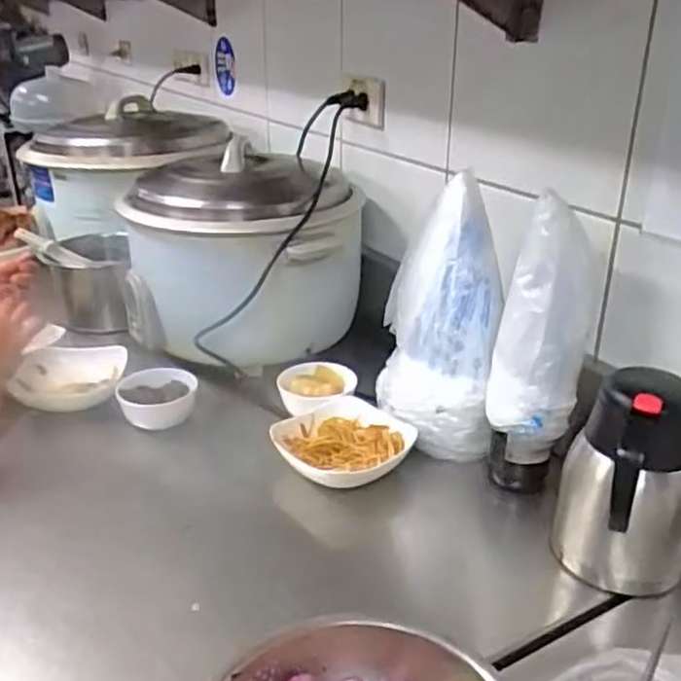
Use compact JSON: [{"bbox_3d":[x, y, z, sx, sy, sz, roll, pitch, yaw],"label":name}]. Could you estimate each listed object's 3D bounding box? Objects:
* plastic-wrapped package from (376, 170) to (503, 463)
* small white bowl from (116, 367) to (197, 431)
[{"bbox_3d":[0.121,-0.027,0.878,0.140,0.295,0.134,2,25,6],"label":"plastic-wrapped package"},{"bbox_3d":[-0.252,0.078,0.988,0.107,0.042,0.093,-11,27,-21],"label":"small white bowl"}]

